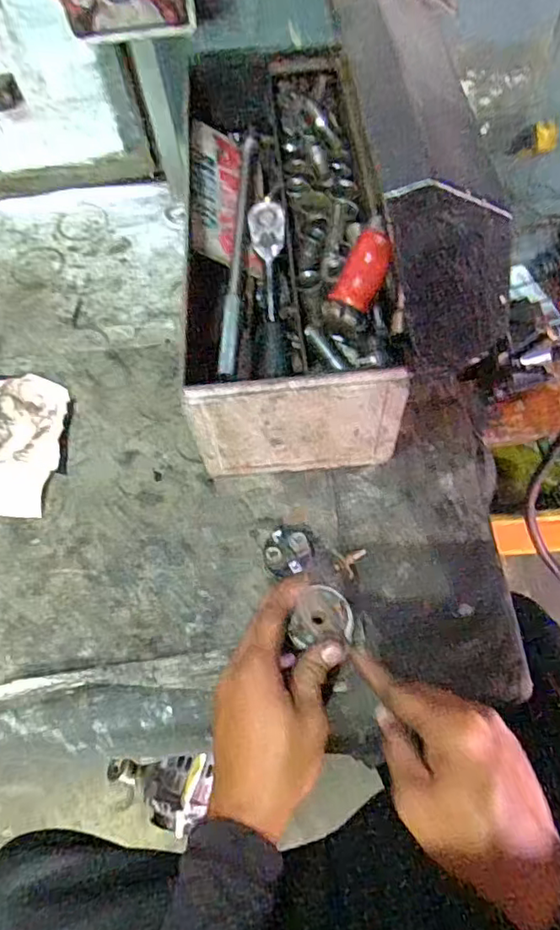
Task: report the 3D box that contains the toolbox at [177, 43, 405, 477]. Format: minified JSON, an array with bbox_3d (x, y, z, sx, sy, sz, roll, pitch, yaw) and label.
[{"bbox_3d":[-0.006,-0.239,0.619,0.179,0.148,0.487,-7,62,1],"label":"toolbox"}]

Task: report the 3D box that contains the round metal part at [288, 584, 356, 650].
[{"bbox_3d":[0.031,0.113,0.422,0.046,0.007,0.043,-7,62,0],"label":"round metal part"}]

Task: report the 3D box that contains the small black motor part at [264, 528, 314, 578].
[{"bbox_3d":[0.008,0.078,0.516,0.045,0.029,0.049,-2,62,3],"label":"small black motor part"}]

